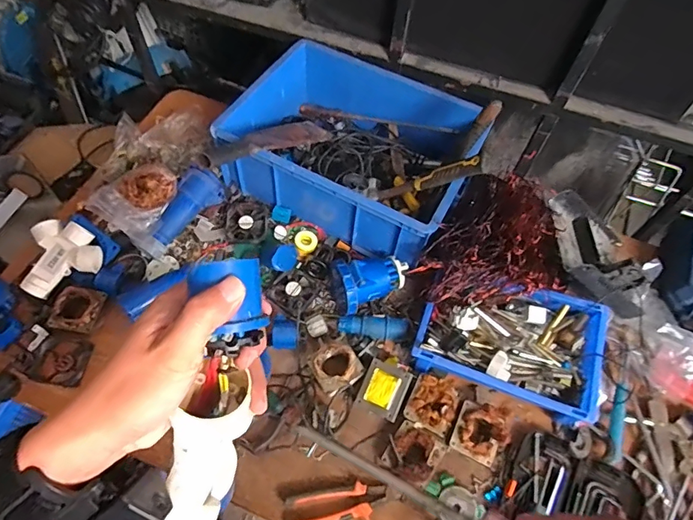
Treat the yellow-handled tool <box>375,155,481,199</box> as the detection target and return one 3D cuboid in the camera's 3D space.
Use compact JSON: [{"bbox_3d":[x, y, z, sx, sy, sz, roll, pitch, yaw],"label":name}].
[{"bbox_3d":[0.157,-0.153,0.885,0.034,0.237,0.029,46,58,-24],"label":"yellow-handled tool"}]

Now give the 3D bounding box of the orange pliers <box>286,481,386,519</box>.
[{"bbox_3d":[-0.014,0.393,0.726,0.153,0.021,0.055,-5,59,-7],"label":"orange pliers"}]

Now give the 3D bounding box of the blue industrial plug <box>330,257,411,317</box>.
[{"bbox_3d":[0.044,0.029,0.873,0.144,0.088,0.099,-24,64,-18],"label":"blue industrial plug"}]

